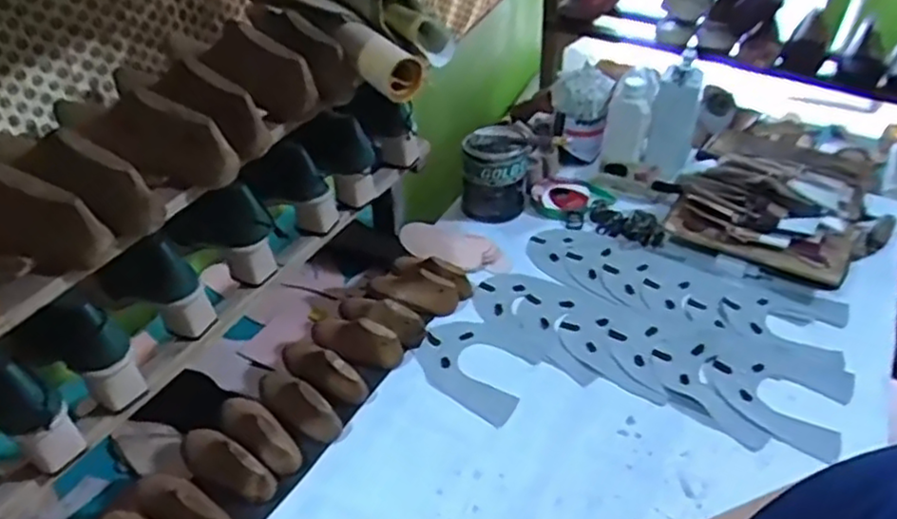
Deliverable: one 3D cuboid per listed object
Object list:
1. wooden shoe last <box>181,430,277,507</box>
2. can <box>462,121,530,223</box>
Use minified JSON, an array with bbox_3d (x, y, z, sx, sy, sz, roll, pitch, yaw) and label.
[{"bbox_3d":[-0.259,0.231,0.783,0.138,0.046,0.047,22,46,26],"label":"wooden shoe last"},{"bbox_3d":[0.079,-0.144,1.149,0.113,0.132,0.131,3,41,5],"label":"can"}]

